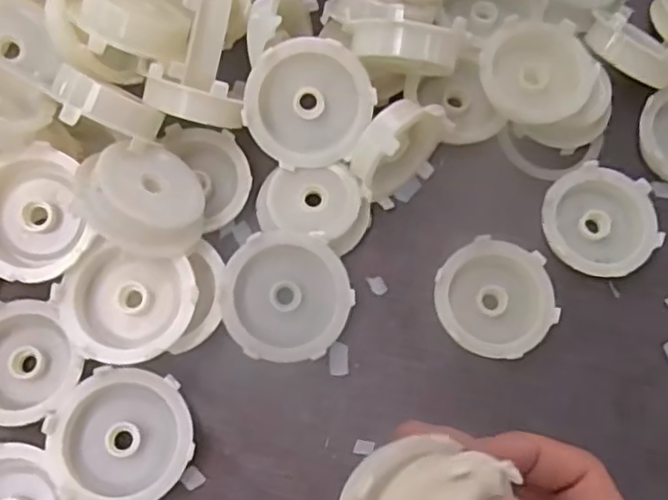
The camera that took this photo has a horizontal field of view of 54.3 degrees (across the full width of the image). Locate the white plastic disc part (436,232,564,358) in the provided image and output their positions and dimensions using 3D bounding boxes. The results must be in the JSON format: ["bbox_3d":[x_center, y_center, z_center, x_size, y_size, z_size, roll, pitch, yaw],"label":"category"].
[{"bbox_3d":[0.074,0.024,0.303,0.054,0.017,0.052,1,74,-2],"label":"white plastic disc part"}]

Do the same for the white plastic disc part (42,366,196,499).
[{"bbox_3d":[-0.088,0.079,0.275,0.055,0.018,0.057,1,74,-2],"label":"white plastic disc part"}]

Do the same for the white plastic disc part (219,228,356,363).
[{"bbox_3d":[-0.021,0.022,0.295,0.055,0.024,0.056,4,74,-1],"label":"white plastic disc part"}]

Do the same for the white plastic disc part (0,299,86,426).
[{"bbox_3d":[-0.135,0.048,0.279,0.051,0.022,0.052,22,74,4],"label":"white plastic disc part"}]

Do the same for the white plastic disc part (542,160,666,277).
[{"bbox_3d":[0.129,-0.015,0.318,0.055,0.017,0.047,38,76,9],"label":"white plastic disc part"}]

